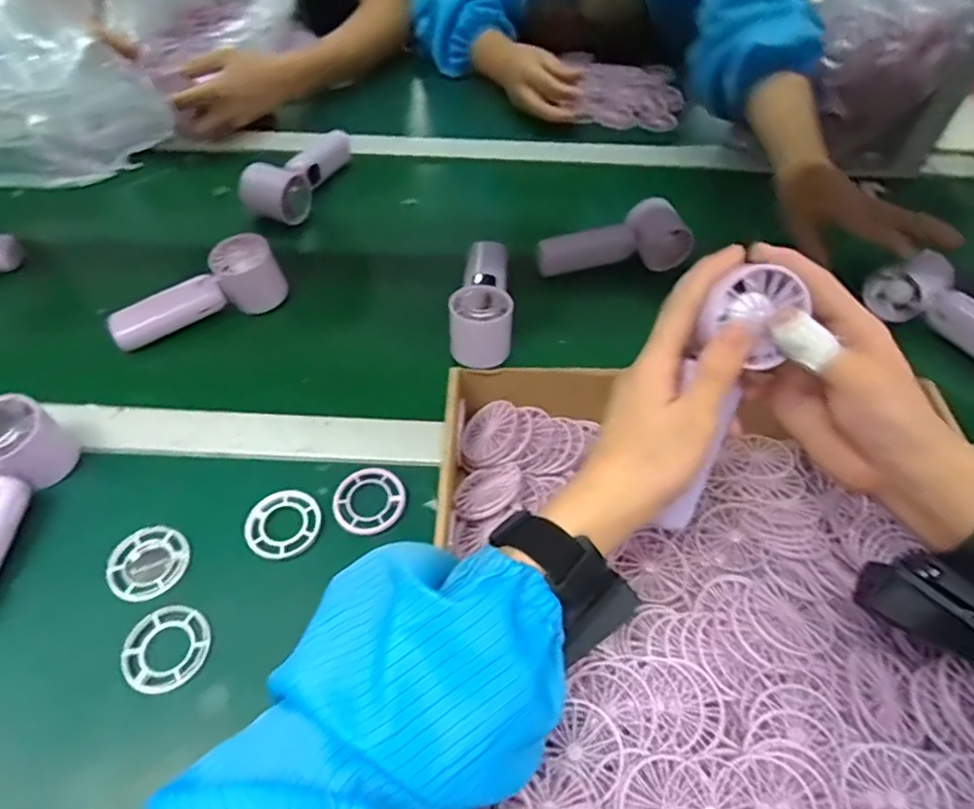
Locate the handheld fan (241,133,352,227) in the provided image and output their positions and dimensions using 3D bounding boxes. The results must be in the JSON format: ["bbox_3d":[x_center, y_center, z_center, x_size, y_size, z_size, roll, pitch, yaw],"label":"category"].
[{"bbox_3d":[-0.211,-0.266,0.683,0.062,0.048,0.158,27,59,15],"label":"handheld fan"}]

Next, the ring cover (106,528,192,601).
[{"bbox_3d":[-0.239,0.111,0.418,0.051,0.004,0.052,-35,64,-23],"label":"ring cover"}]

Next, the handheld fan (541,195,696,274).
[{"bbox_3d":[0.126,-0.172,0.614,0.150,0.052,0.063,-4,56,-5],"label":"handheld fan"}]

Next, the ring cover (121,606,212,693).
[{"bbox_3d":[-0.207,0.157,0.385,0.052,0.004,0.053,-35,64,-23],"label":"ring cover"}]

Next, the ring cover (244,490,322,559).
[{"bbox_3d":[-0.149,0.087,0.437,0.053,0.004,0.052,-33,63,-22],"label":"ring cover"}]

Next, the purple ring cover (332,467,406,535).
[{"bbox_3d":[-0.089,0.072,0.450,0.054,0.006,0.053,-22,60,-16],"label":"purple ring cover"}]

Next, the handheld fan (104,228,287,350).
[{"bbox_3d":[-0.273,-0.106,0.557,0.157,0.055,0.045,-22,60,-16],"label":"handheld fan"}]

